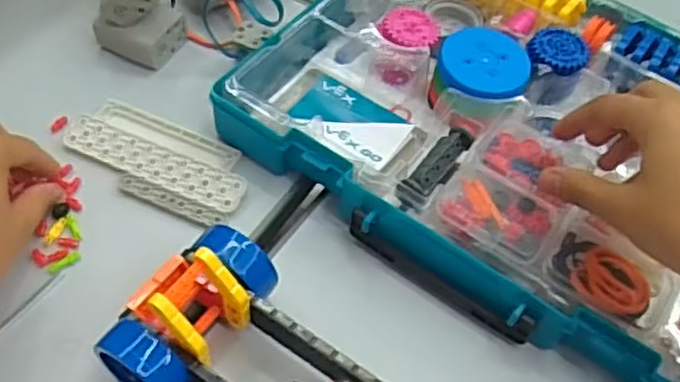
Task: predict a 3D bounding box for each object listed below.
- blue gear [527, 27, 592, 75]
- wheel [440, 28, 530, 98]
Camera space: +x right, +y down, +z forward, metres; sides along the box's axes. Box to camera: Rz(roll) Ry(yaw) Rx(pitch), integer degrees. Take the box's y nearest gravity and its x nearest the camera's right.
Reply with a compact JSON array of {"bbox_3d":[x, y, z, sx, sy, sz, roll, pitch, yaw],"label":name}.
[{"bbox_3d":[0.150,-0.096,0.490,0.042,0.012,0.040,3,53,-4],"label":"blue gear"},{"bbox_3d":[0.097,-0.085,0.477,0.061,0.011,0.062,3,53,-4],"label":"wheel"}]

